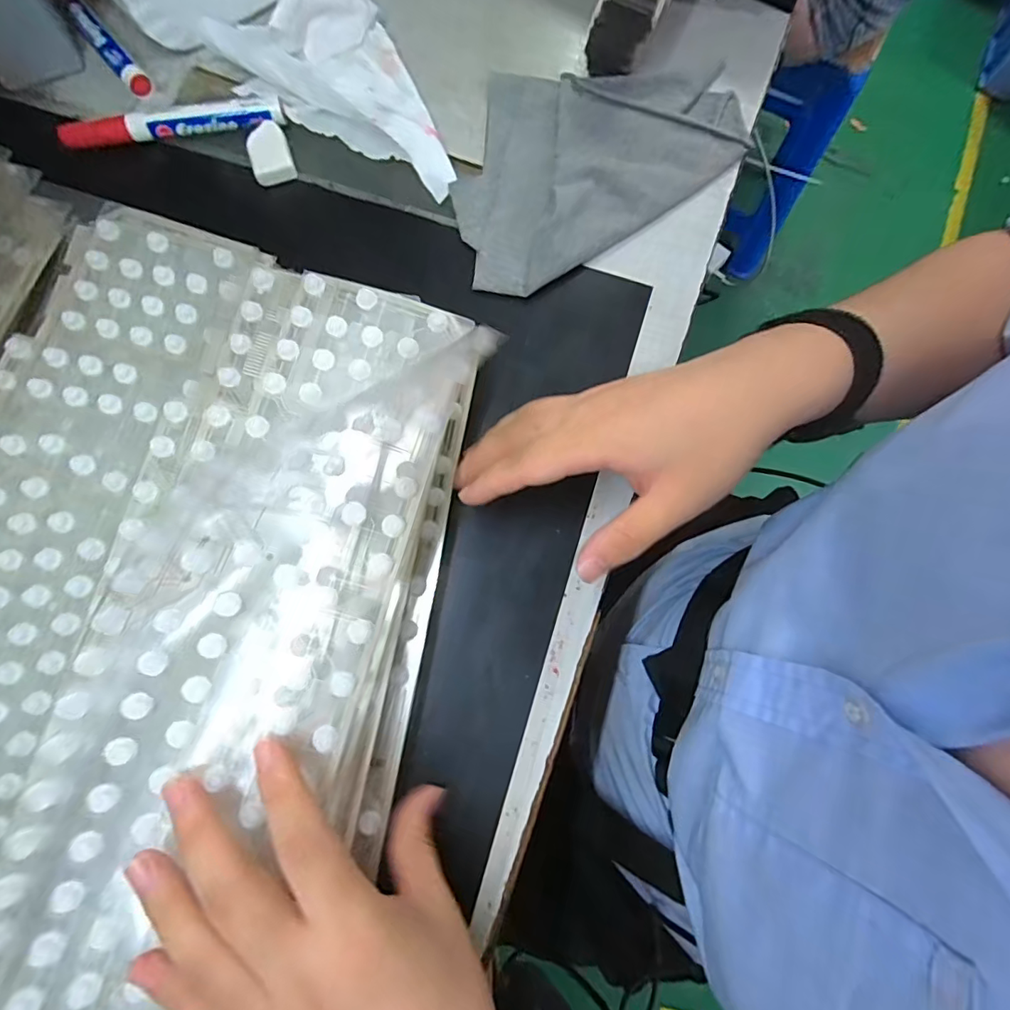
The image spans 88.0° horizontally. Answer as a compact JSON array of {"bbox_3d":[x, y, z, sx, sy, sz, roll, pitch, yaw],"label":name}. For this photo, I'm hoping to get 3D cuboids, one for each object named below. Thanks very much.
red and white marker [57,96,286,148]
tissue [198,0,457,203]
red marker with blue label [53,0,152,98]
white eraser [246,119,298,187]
[{"bbox_3d":[-0.215,-0.248,0.341,0.138,0.013,0.016,-11,79,-4],"label":"red and white marker"},{"bbox_3d":[-0.102,-0.288,0.344,0.185,0.034,0.090,28,79,4],"label":"tissue"},{"bbox_3d":[-0.285,-0.328,0.353,0.017,0.014,0.130,-39,82,-8],"label":"red marker with blue label"},{"bbox_3d":[-0.154,-0.229,0.342,0.027,0.008,0.041,-20,80,-5],"label":"white eraser"}]

